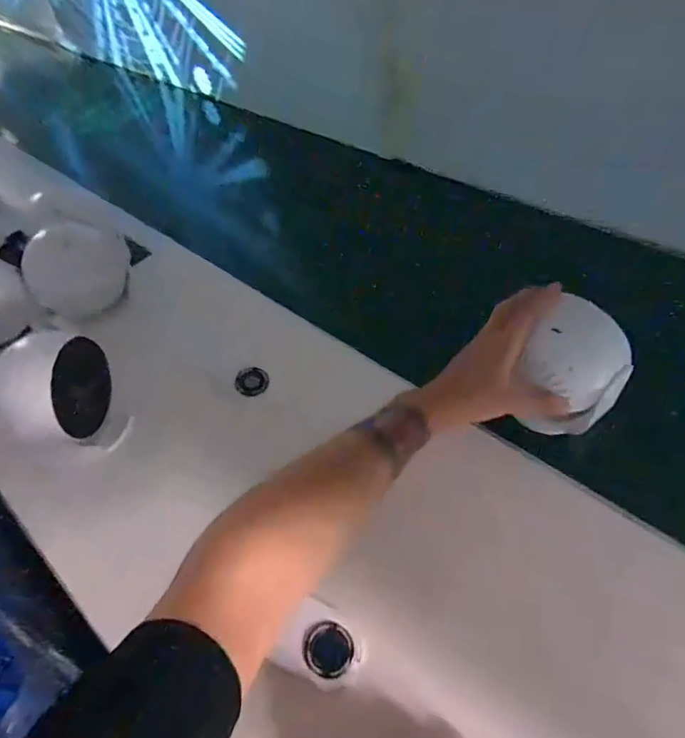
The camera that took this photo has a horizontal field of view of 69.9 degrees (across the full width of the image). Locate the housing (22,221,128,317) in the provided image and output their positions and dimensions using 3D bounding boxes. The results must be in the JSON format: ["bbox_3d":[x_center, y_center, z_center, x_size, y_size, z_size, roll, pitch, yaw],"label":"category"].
[{"bbox_3d":[-0.348,-0.132,0.651,0.049,0.106,0.127,29,58,26],"label":"housing"}]

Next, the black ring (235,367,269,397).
[{"bbox_3d":[-0.107,0.014,0.579,0.038,0.011,0.043,-20,51,-11],"label":"black ring"}]

